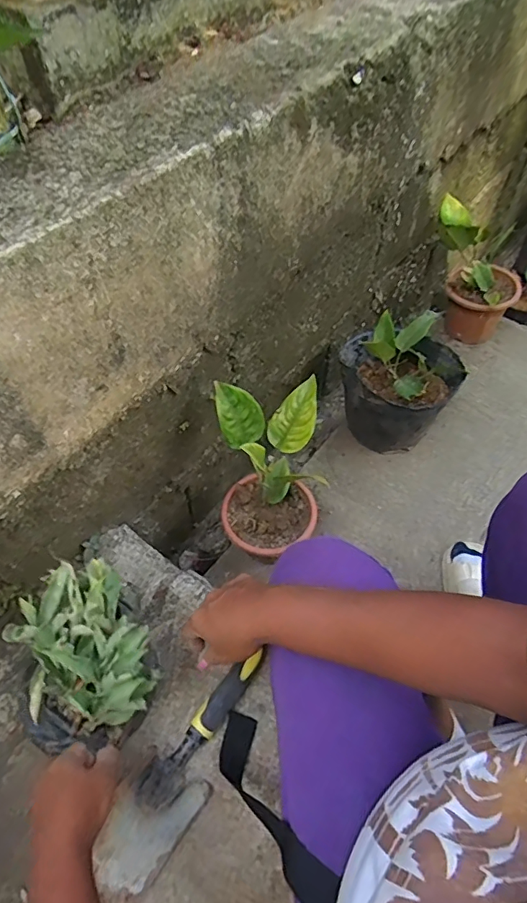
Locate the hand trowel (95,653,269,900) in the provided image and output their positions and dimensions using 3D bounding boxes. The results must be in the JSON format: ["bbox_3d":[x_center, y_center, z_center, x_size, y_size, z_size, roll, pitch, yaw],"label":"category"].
[{"bbox_3d":[-0.077,0.316,0.515,0.069,0.029,0.236,30,61,21],"label":"hand trowel"}]

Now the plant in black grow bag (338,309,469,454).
[{"bbox_3d":[0.246,-0.121,0.925,0.205,0.234,0.152,12,56,11],"label":"plant in black grow bag"}]

